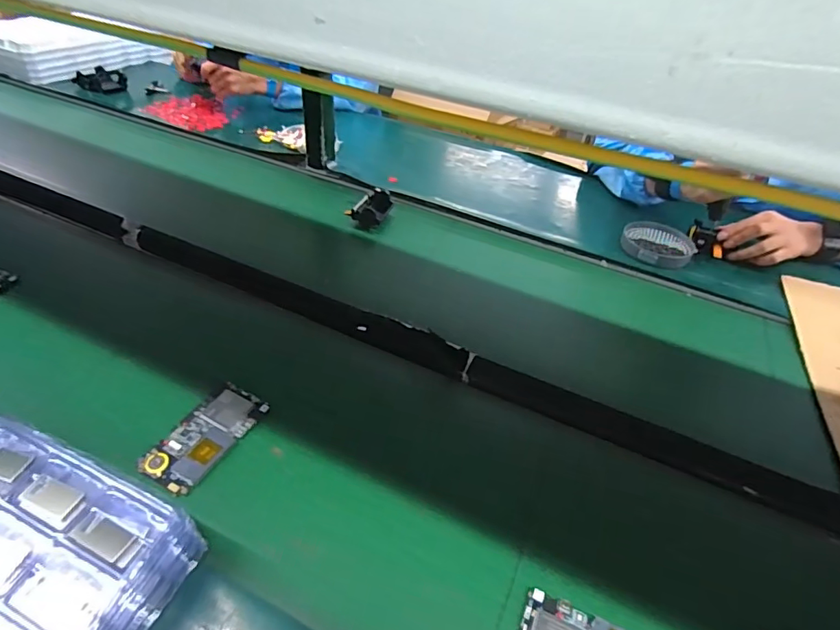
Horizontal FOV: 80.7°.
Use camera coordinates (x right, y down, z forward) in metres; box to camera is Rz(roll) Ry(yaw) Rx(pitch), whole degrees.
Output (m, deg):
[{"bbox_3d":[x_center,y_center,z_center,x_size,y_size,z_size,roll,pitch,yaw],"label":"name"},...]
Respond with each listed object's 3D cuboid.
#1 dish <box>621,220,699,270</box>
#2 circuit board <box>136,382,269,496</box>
[{"bbox_3d":[0.401,-0.120,0.836,0.114,0.028,0.131,31,49,25],"label":"dish"},{"bbox_3d":[-0.218,0.121,0.505,0.064,0.006,0.119,22,45,17],"label":"circuit board"}]

